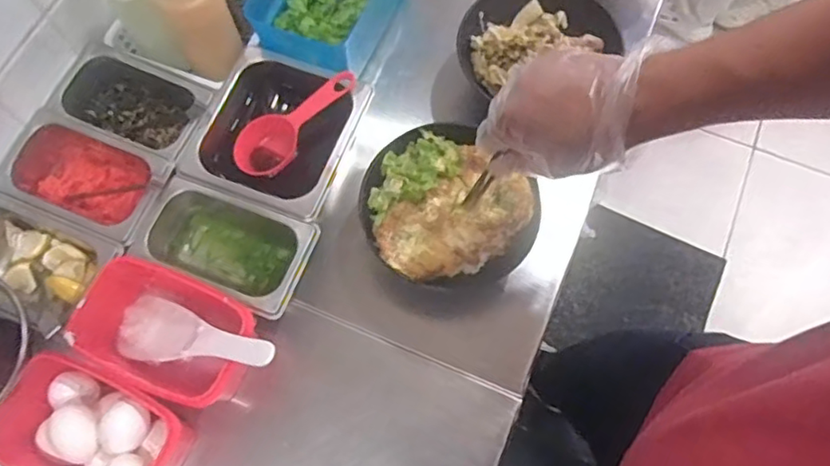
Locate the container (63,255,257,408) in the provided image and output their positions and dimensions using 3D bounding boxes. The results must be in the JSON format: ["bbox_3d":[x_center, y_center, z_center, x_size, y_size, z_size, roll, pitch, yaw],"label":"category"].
[{"bbox_3d":[-0.246,0.098,0.604,0.168,0.079,0.106,22,70,9],"label":"container"}]

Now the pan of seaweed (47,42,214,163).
[{"bbox_3d":[-0.314,-0.139,0.706,0.173,0.071,0.102,20,70,8],"label":"pan of seaweed"}]

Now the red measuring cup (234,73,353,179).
[{"bbox_3d":[-0.132,-0.125,0.678,0.157,0.035,0.056,-42,73,-1],"label":"red measuring cup"}]

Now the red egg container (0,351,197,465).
[{"bbox_3d":[-0.298,0.190,0.574,0.166,0.089,0.110,22,71,9],"label":"red egg container"}]

